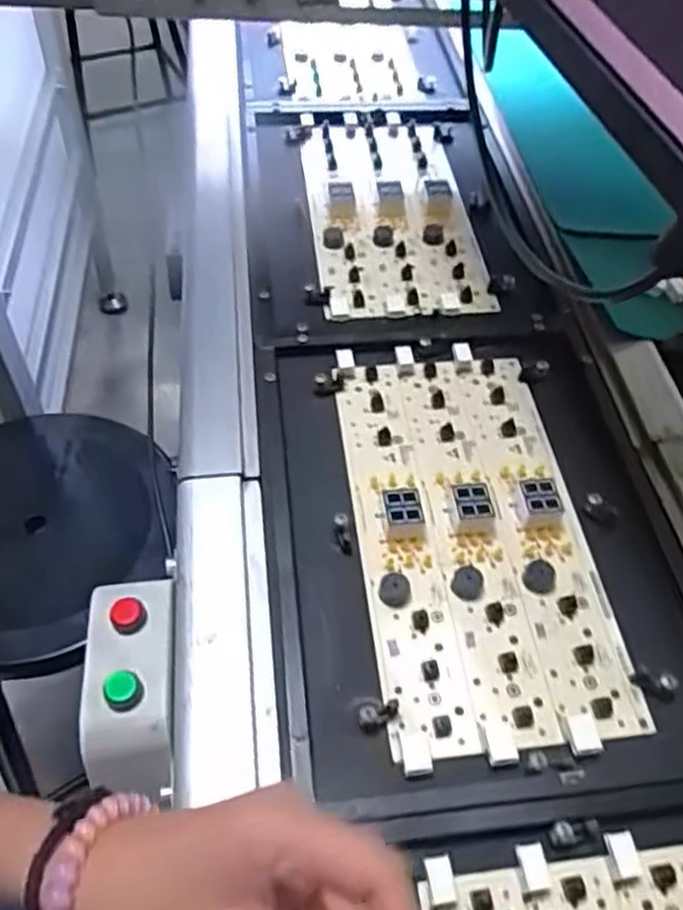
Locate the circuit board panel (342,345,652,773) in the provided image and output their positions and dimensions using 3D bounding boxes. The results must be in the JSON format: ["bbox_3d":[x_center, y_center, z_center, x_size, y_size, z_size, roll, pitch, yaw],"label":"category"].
[{"bbox_3d":[0.075,0.035,0.418,0.130,0.020,0.259,-3,52,-7],"label":"circuit board panel"}]

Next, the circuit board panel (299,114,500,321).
[{"bbox_3d":[0.039,-0.210,0.605,0.132,0.012,0.267,-3,52,-6],"label":"circuit board panel"}]

